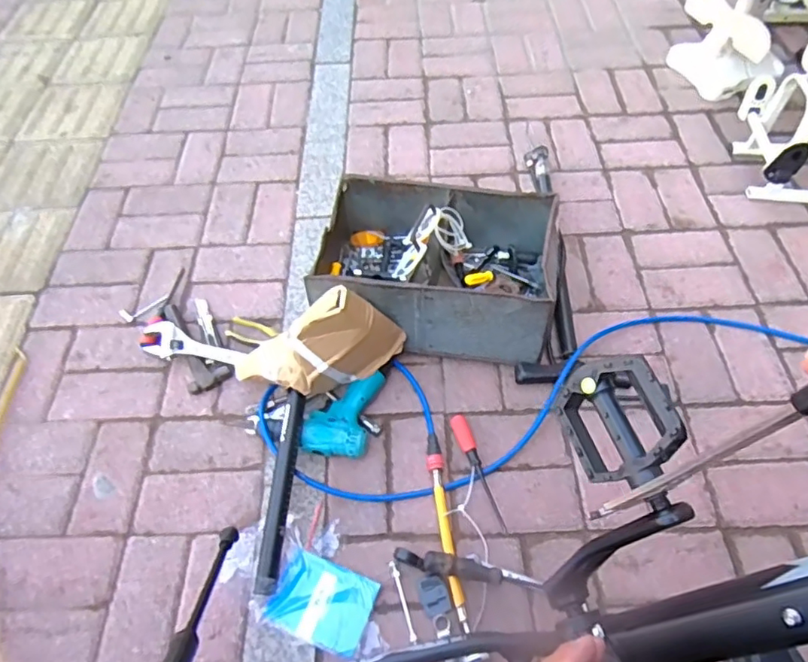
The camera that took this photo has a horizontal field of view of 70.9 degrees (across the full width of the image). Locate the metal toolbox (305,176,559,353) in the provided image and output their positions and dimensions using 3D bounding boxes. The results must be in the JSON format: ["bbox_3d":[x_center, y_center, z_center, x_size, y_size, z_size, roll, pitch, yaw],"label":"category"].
[{"bbox_3d":[0.071,-0.114,1.033,0.427,0.186,0.291,7,59,5],"label":"metal toolbox"}]

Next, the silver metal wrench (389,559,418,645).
[{"bbox_3d":[-0.001,0.394,0.829,0.012,0.012,0.112,-15,66,-11],"label":"silver metal wrench"}]

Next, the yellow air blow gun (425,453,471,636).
[{"bbox_3d":[0.065,0.317,0.872,0.026,0.032,0.262,-5,65,-6],"label":"yellow air blow gun"}]

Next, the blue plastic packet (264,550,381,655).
[{"bbox_3d":[-0.118,0.397,0.832,0.142,0.012,0.106,22,65,7],"label":"blue plastic packet"}]

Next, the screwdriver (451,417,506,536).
[{"bbox_3d":[0.122,0.231,0.932,0.027,0.030,0.199,-17,67,-11],"label":"screwdriver"}]

